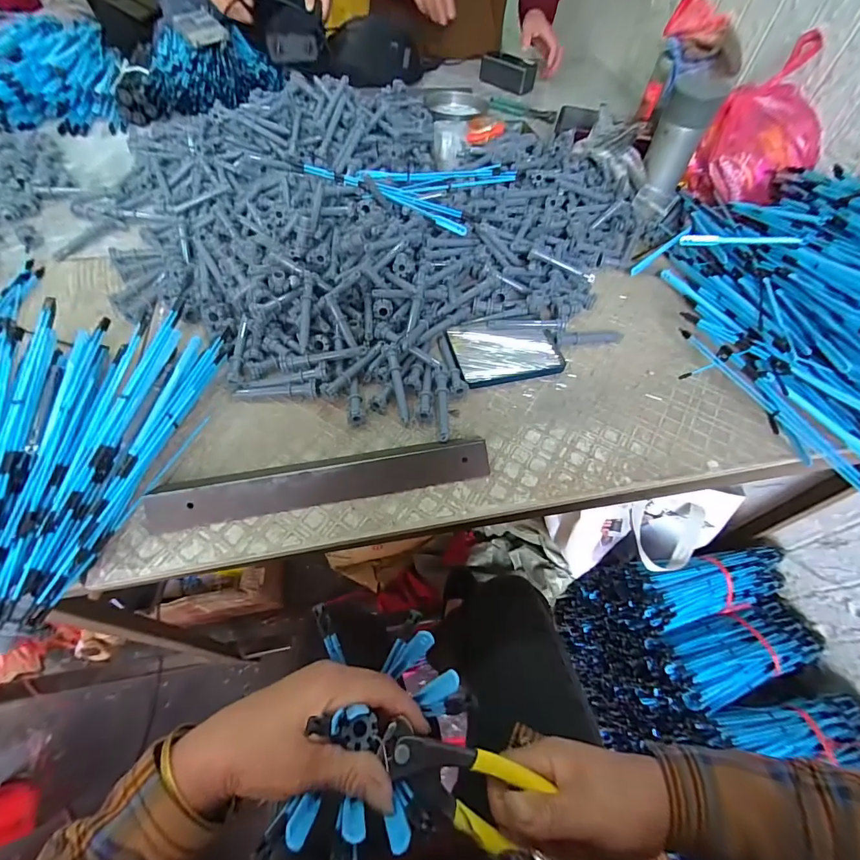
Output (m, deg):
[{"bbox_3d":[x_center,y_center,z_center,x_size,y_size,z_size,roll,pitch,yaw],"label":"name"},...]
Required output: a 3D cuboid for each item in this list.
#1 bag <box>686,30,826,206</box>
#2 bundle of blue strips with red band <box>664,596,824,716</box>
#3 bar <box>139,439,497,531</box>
[{"bbox_3d":[0.523,-0.465,0.647,0.151,0.180,0.158,-16,59,-13],"label":"bag"},{"bbox_3d":[0.540,0.365,0.693,0.303,0.066,0.112,-11,58,-10],"label":"bundle of blue strips with red band"},{"bbox_3d":[-0.100,0.043,0.398,0.313,0.026,0.047,-9,58,-9],"label":"bar"}]

